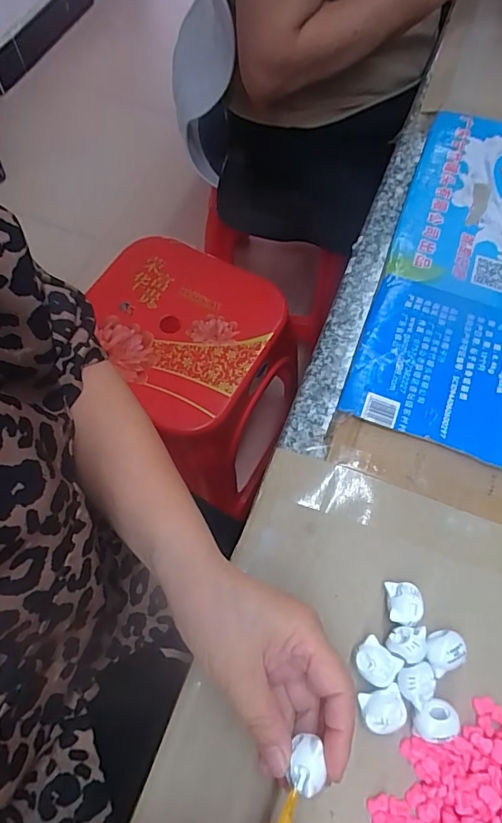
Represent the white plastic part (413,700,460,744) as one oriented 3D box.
[{"bbox_3d":[0.107,0.180,0.278,0.024,0.015,0.022,8,64,3],"label":"white plastic part"}]

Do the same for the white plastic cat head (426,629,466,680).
[{"bbox_3d":[0.118,0.149,0.296,0.024,0.022,0.021,-23,67,-12],"label":"white plastic cat head"}]

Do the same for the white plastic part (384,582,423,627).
[{"bbox_3d":[0.097,0.123,0.304,0.020,0.017,0.025,7,64,2],"label":"white plastic part"}]

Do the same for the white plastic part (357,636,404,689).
[{"bbox_3d":[0.076,0.153,0.289,0.025,0.014,0.021,39,70,16],"label":"white plastic part"}]

